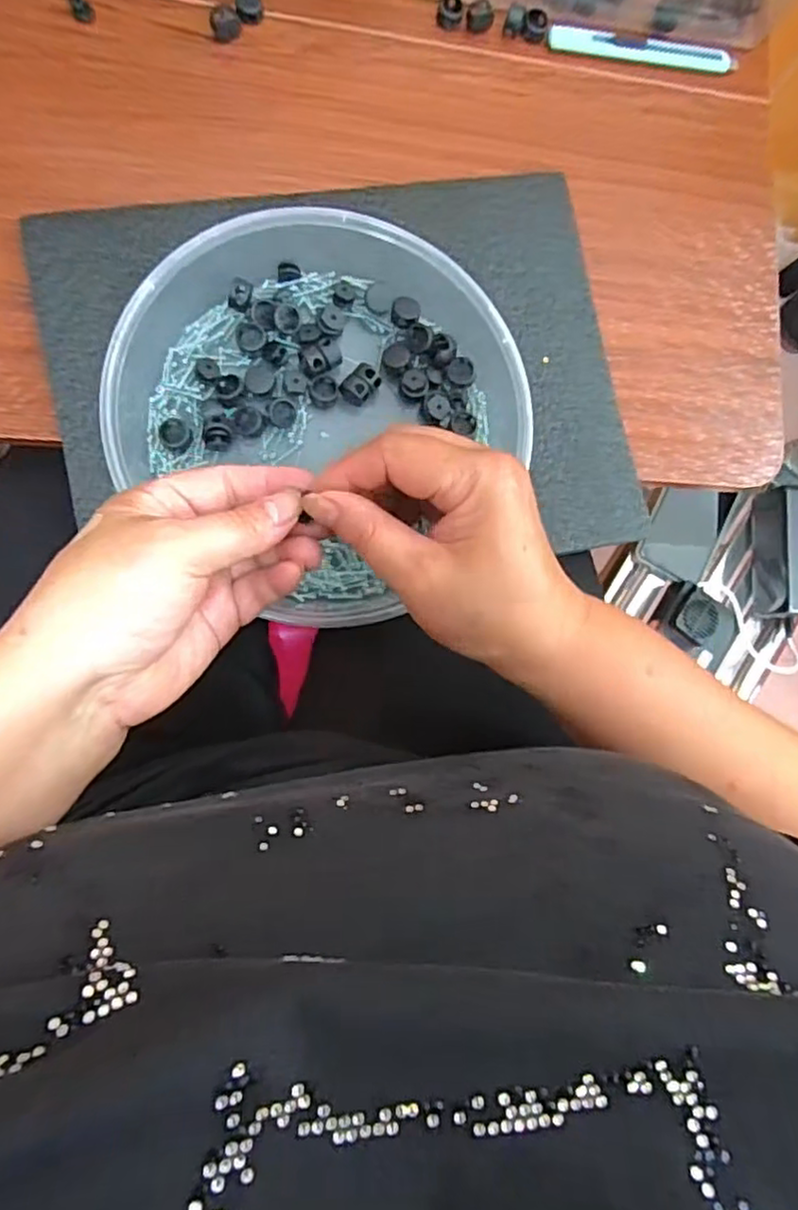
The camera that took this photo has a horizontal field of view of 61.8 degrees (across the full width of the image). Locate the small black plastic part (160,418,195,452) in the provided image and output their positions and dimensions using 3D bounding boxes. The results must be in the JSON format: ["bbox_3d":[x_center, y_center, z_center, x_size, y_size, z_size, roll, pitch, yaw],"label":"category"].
[{"bbox_3d":[-0.122,-0.094,0.366,0.017,0.004,0.017,0,88,-9],"label":"small black plastic part"}]

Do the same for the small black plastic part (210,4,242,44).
[{"bbox_3d":[-0.110,-0.369,0.423,0.018,0.012,0.015,-4,89,-10],"label":"small black plastic part"}]

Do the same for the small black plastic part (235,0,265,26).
[{"bbox_3d":[-0.096,-0.387,0.428,0.018,0.012,0.019,-4,89,-10],"label":"small black plastic part"}]

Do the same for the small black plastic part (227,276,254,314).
[{"bbox_3d":[-0.093,-0.182,0.393,0.013,0.005,0.018,12,86,-9],"label":"small black plastic part"}]

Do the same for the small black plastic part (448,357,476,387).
[{"bbox_3d":[0.038,-0.140,0.399,0.016,0.004,0.018,-8,89,-10],"label":"small black plastic part"}]

